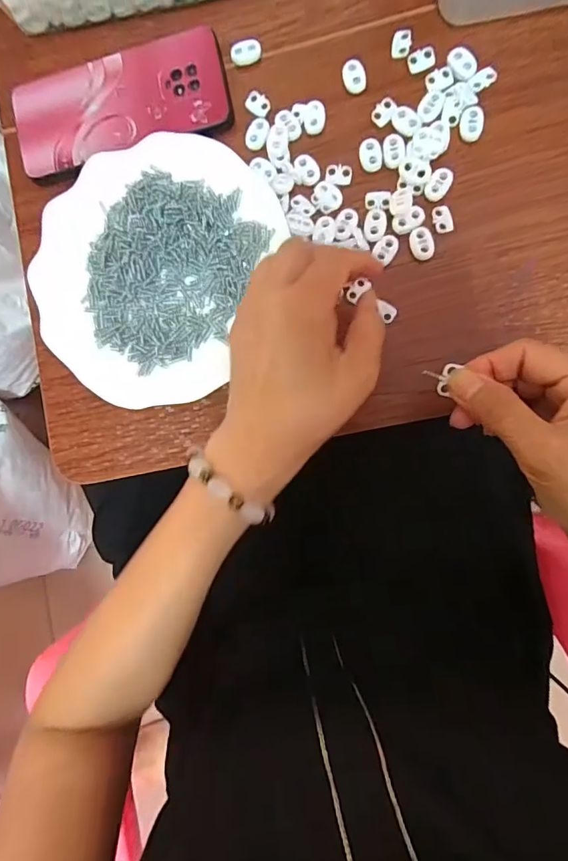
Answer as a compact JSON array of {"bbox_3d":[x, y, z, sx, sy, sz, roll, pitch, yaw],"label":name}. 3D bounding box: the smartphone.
[{"bbox_3d":[-0.122,-0.243,0.345,0.161,0.013,0.074,-13,88,6],"label":"smartphone"}]

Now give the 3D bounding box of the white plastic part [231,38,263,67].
[{"bbox_3d":[-0.028,-0.281,0.341,0.023,0.006,0.016,-18,87,6],"label":"white plastic part"}]

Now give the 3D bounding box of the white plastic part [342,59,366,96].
[{"bbox_3d":[0.051,-0.254,0.329,0.015,0.006,0.021,-15,87,6],"label":"white plastic part"}]

